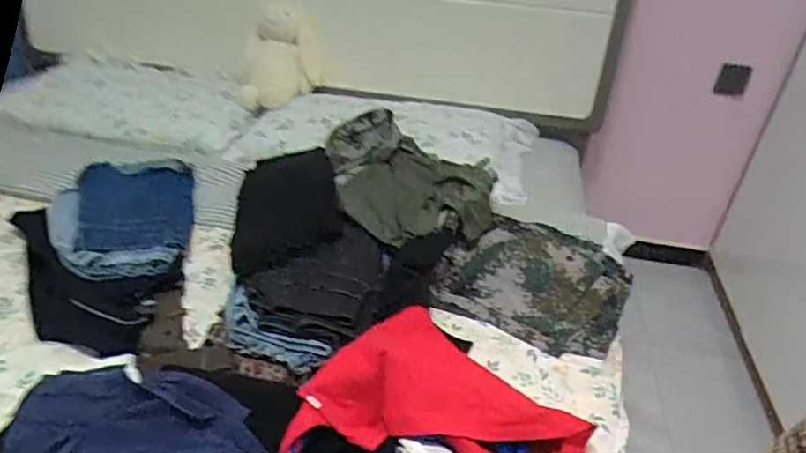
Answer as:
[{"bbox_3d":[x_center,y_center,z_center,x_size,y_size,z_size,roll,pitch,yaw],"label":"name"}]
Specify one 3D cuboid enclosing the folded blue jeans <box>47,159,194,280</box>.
[{"bbox_3d":[-0.579,-0.021,1.214,0.283,0.057,0.376,-8,36,-17],"label":"folded blue jeans"}]

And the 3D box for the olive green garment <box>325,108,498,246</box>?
[{"bbox_3d":[0.015,-0.117,1.324,0.343,0.087,0.458,-3,35,-12],"label":"olive green garment"}]

